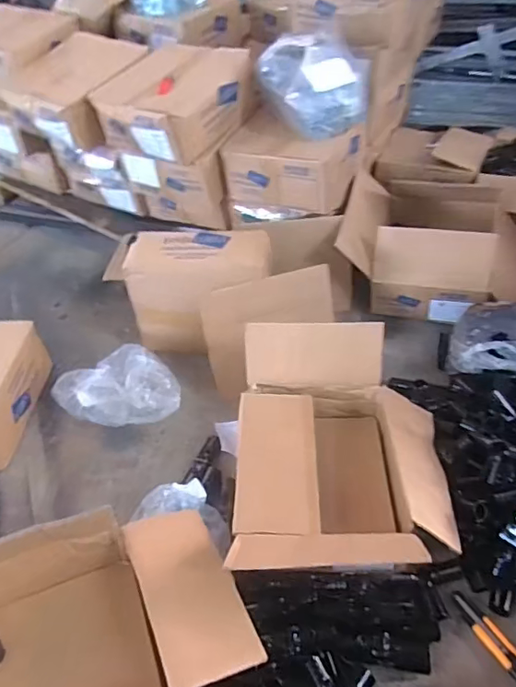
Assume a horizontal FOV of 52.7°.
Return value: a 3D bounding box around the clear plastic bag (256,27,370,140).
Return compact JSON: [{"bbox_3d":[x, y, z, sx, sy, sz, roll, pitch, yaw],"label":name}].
[{"bbox_3d":[0.130,-0.630,1.257,0.265,0.155,0.260,6,44,10],"label":"clear plastic bag"}]

